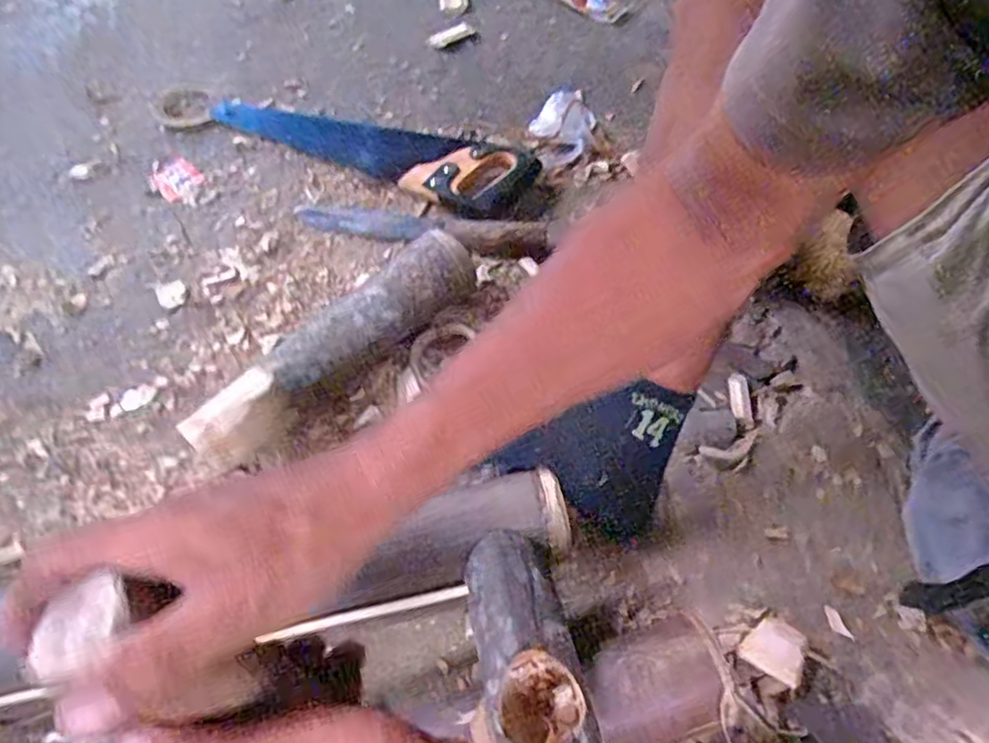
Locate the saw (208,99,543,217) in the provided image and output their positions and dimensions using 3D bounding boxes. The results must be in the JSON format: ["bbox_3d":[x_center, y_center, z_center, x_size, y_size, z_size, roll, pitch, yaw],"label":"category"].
[{"bbox_3d":[-0.160,-0.305,0.854,0.443,0.029,0.123,24,63,17],"label":"saw"}]

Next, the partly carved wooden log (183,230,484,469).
[{"bbox_3d":[-0.156,-0.024,0.658,0.323,0.070,0.066,-39,64,-18],"label":"partly carved wooden log"}]

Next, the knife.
[{"bbox_3d":[-0.093,-0.170,0.779,0.307,0.021,0.049,8,60,9],"label":"knife"}]

